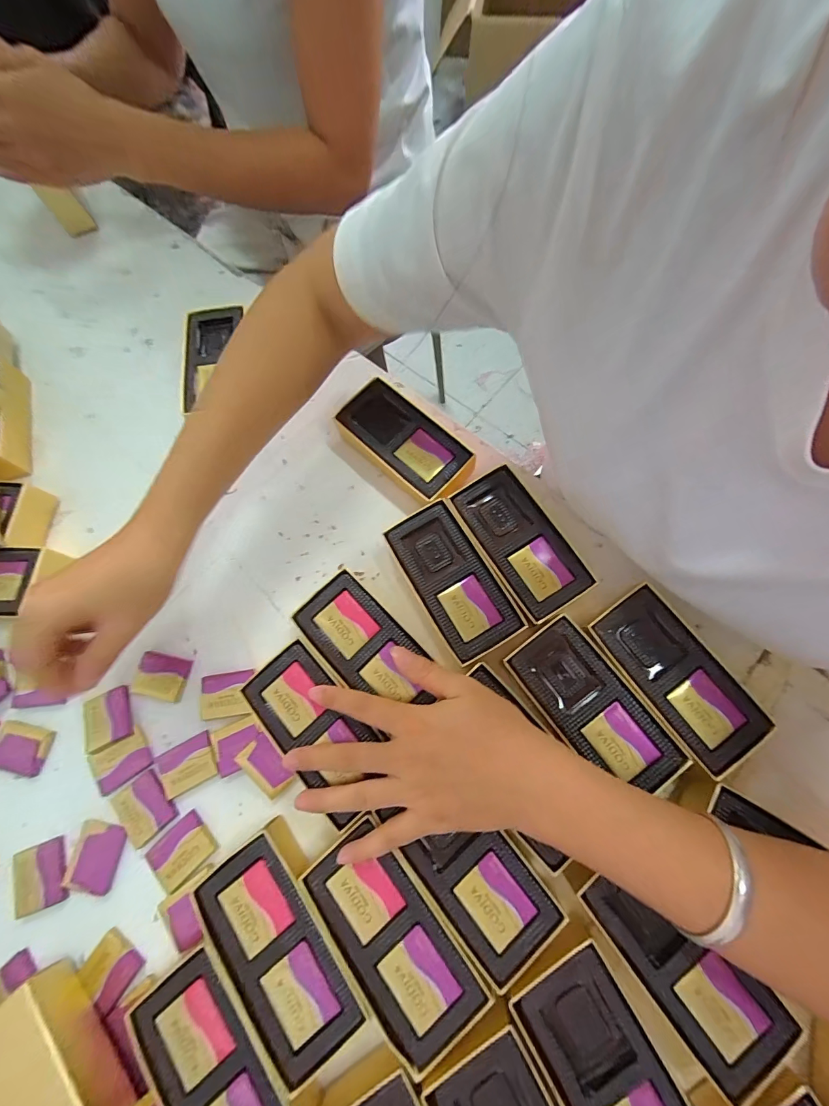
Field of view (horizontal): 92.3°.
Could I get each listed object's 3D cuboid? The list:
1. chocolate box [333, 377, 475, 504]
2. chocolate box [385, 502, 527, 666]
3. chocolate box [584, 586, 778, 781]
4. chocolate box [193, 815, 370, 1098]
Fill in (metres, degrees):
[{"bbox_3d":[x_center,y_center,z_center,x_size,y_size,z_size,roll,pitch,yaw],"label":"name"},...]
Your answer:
[{"bbox_3d":[-0.010,-0.088,0.340,0.062,0.036,0.119,-44,76,-11],"label":"chocolate box"},{"bbox_3d":[0.028,0.022,0.304,0.056,0.033,0.113,-29,73,-7],"label":"chocolate box"},{"bbox_3d":[0.175,0.084,0.277,0.056,0.031,0.113,-32,74,-8],"label":"chocolate box"},{"bbox_3d":[-0.078,0.234,0.245,0.059,0.030,0.113,-34,74,-9],"label":"chocolate box"}]

